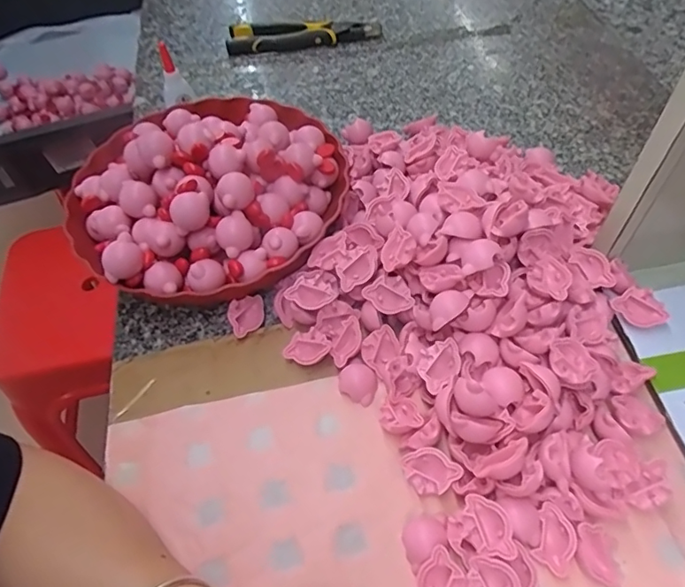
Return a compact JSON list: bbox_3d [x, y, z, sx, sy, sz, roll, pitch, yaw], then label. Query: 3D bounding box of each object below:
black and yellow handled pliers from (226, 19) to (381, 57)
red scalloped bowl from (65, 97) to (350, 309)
[{"bbox_3d":[-0.050,-0.338,0.684,0.196,0.023,0.050,-6,55,-1],"label":"black and yellow handled pliers"},{"bbox_3d":[-0.119,-0.099,0.466,0.232,0.097,0.233,-2,55,2],"label":"red scalloped bowl"}]

